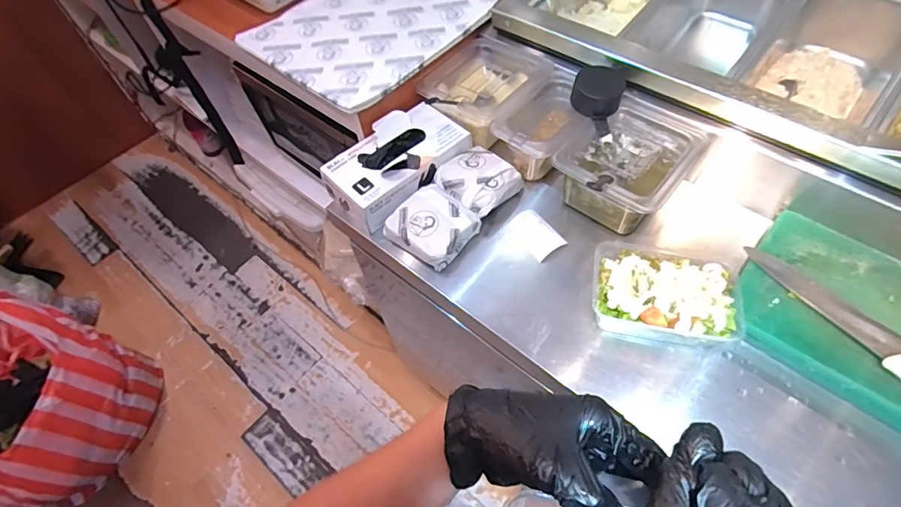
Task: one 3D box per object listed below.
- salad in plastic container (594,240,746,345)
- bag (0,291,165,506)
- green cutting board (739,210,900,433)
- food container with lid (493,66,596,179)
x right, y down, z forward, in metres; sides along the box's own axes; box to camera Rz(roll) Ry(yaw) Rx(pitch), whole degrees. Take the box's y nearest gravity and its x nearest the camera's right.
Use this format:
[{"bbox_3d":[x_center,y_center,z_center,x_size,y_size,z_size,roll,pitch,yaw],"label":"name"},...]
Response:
[{"bbox_3d":[0.262,0.051,0.576,0.169,0.055,0.113,12,59,13],"label":"salad in plastic container"},{"bbox_3d":[-1.018,0.356,1.164,0.354,0.434,0.370,29,64,22],"label":"bag"},{"bbox_3d":[0.507,0.092,0.530,0.314,0.025,0.206,32,65,23],"label":"green cutting board"},{"bbox_3d":[0.156,-0.183,0.708,0.168,0.083,0.120,-41,63,-20],"label":"food container with lid"}]

